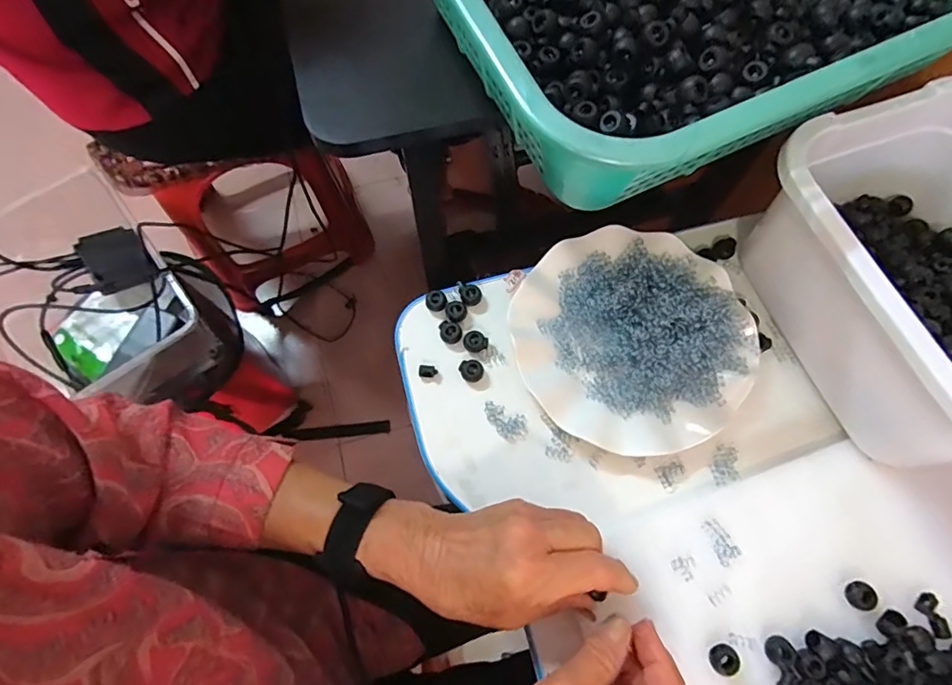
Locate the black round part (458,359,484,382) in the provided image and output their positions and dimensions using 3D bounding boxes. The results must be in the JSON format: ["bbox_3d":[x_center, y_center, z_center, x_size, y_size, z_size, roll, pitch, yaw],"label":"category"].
[{"bbox_3d":[-0.003,0.022,0.402,0.017,0.011,0.019,-25,73,-8],"label":"black round part"}]

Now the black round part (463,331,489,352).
[{"bbox_3d":[0.000,-0.001,0.409,0.019,0.010,0.016,-23,73,-7],"label":"black round part"}]

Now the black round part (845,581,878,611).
[{"bbox_3d":[0.259,0.170,0.340,0.016,0.007,0.017,0,71,0],"label":"black round part"}]

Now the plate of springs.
[{"bbox_3d":[0.122,-0.007,0.397,0.174,0.033,0.176,0,71,0],"label":"plate of springs"}]

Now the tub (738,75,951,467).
[{"bbox_3d":[0.320,-0.039,0.356,0.190,0.115,0.245,-18,72,-6],"label":"tub"}]

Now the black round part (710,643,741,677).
[{"bbox_3d":[0.161,0.205,0.327,0.018,0.009,0.017,0,71,0],"label":"black round part"}]

